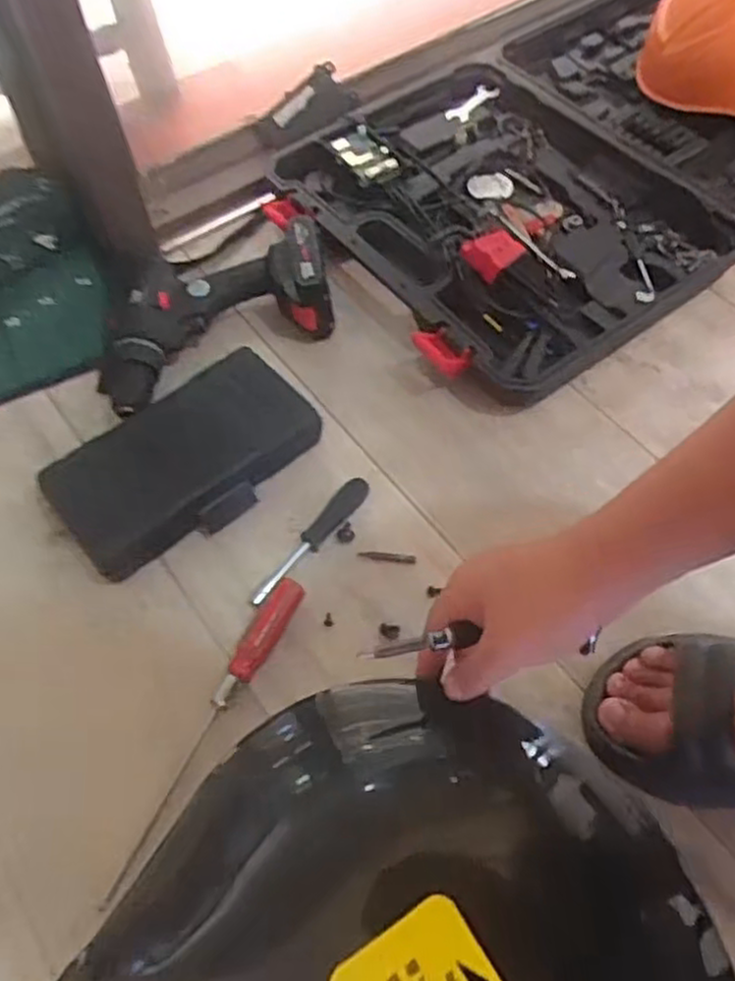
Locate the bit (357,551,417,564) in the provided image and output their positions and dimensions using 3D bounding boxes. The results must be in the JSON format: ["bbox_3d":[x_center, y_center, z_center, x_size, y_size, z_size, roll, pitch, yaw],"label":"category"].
[{"bbox_3d":[0.016,0.055,0.635,0.048,0.004,0.009,3,59,3],"label":"bit"}]

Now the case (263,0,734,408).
[{"bbox_3d":[0.260,-0.385,0.860,0.700,0.055,0.423,-35,64,-18],"label":"case"}]

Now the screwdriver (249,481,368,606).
[{"bbox_3d":[-0.049,0.039,0.638,0.024,0.015,0.139,36,66,20],"label":"screwdriver"}]

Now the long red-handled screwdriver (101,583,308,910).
[{"bbox_3d":[-0.121,0.169,0.556,0.030,0.032,0.249,27,63,16],"label":"long red-handled screwdriver"}]

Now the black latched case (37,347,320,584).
[{"bbox_3d":[-0.155,-0.029,0.653,0.223,0.062,0.123,-36,65,-18],"label":"black latched case"}]

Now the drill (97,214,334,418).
[{"bbox_3d":[-0.150,-0.174,0.736,0.242,0.071,0.133,-28,63,-14],"label":"drill"}]

